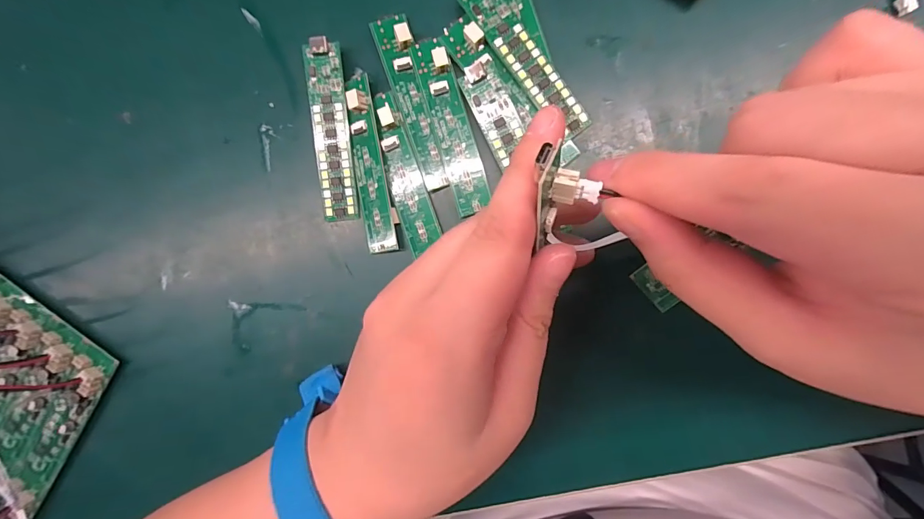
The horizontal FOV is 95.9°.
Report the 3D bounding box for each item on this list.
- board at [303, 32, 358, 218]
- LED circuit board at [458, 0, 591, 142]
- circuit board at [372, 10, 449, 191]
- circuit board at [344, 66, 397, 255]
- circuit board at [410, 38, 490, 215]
[{"bbox_3d":[-0.063,-0.061,0.201,0.017,0.010,0.083,-4,92,8],"label":"board"},{"bbox_3d":[0.028,-0.092,0.189,0.017,0.010,0.083,-37,88,8],"label":"LED circuit board"},{"bbox_3d":[-0.022,-0.074,0.195,0.017,0.007,0.083,-19,90,8],"label":"circuit board"},{"bbox_3d":[-0.045,-0.046,0.197,0.016,0.008,0.086,-9,91,8],"label":"circuit board"},{"bbox_3d":[-0.005,-0.064,0.193,0.016,0.008,0.078,-16,90,8],"label":"circuit board"}]

